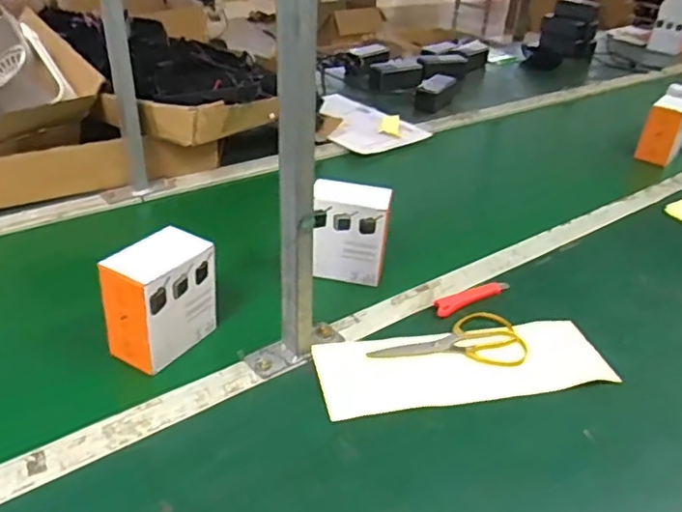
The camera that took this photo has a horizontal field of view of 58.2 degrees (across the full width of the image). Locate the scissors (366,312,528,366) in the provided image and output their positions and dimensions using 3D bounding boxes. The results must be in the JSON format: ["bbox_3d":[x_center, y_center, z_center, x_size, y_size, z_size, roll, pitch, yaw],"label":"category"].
[{"bbox_3d":[0.119,0.092,0.693,0.177,0.012,0.078,2,33,-6],"label":"scissors"}]

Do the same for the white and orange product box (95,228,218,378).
[{"bbox_3d":[-0.185,0.042,0.634,0.061,0.110,0.100,20,35,22],"label":"white and orange product box"}]

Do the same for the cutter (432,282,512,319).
[{"bbox_3d":[0.164,0.051,0.762,0.116,0.019,0.019,-16,39,-31],"label":"cutter"}]

